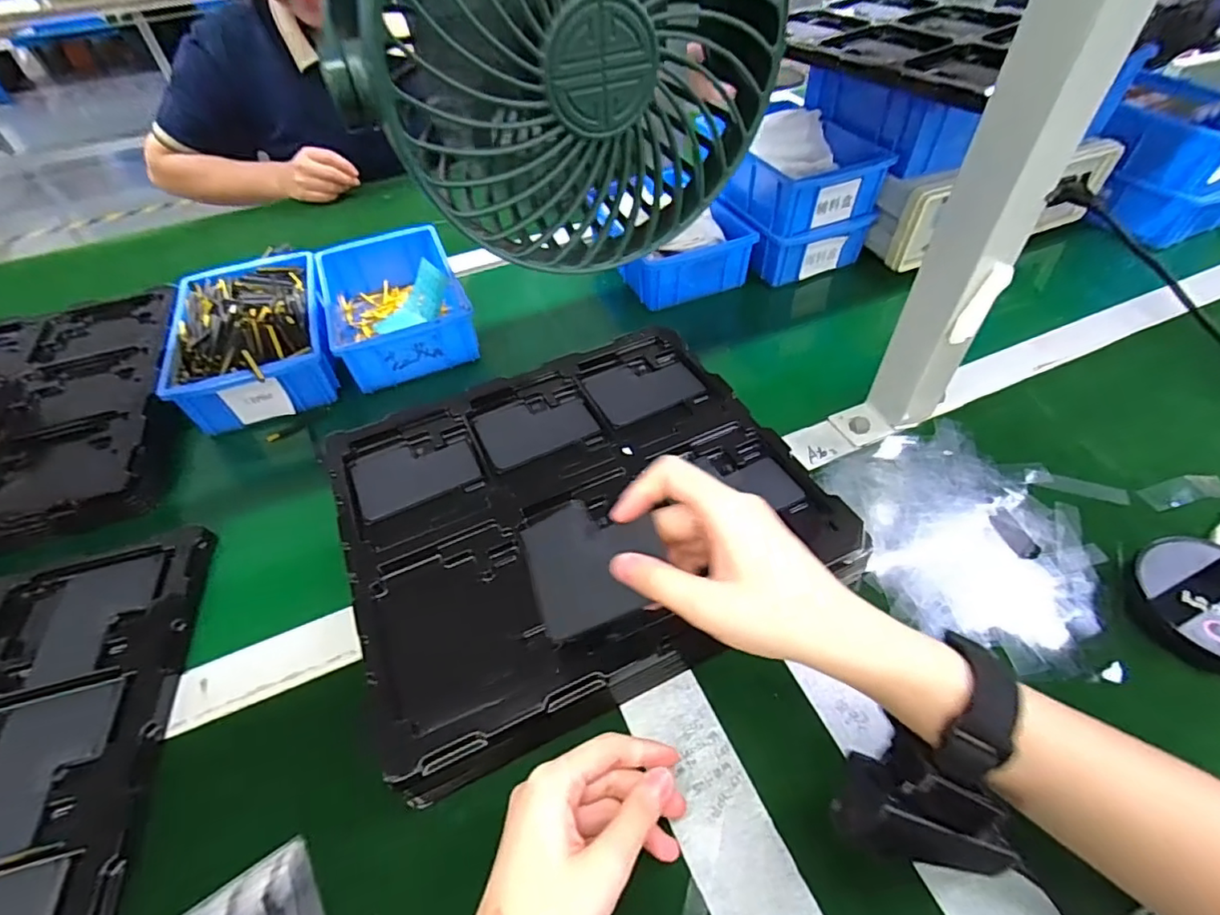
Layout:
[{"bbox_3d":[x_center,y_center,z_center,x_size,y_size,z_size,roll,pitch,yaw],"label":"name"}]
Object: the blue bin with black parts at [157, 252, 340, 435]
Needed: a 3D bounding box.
[{"bbox_3d":[-0.363,-0.133,0.576,0.137,0.060,0.209,-18,51,-13],"label":"blue bin with black parts"}]

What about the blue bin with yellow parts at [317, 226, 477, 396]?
[{"bbox_3d":[-0.235,-0.167,0.611,0.133,0.058,0.202,-20,52,-14],"label":"blue bin with yellow parts"}]

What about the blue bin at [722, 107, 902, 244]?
[{"bbox_3d":[0.217,-0.330,0.645,0.152,0.067,0.161,-23,52,-16],"label":"blue bin"}]

